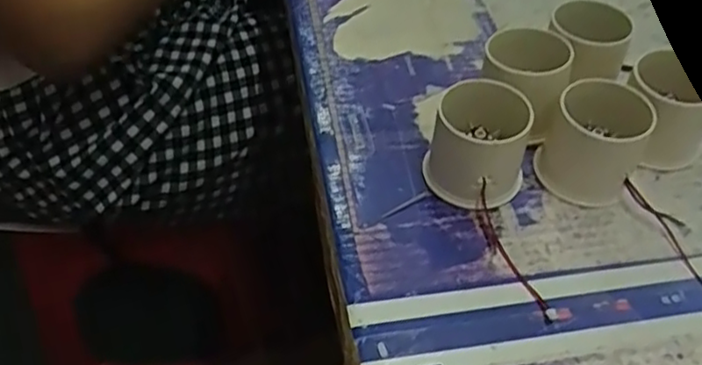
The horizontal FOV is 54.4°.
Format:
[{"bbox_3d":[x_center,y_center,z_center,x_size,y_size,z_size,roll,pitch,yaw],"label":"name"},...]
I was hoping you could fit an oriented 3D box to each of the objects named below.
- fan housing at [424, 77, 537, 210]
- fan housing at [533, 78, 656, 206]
[{"bbox_3d":[0.071,-0.022,0.383,0.053,0.051,0.053,0,48,0],"label":"fan housing"},{"bbox_3d":[0.138,-0.025,0.388,0.053,0.051,0.052,0,48,0],"label":"fan housing"}]

